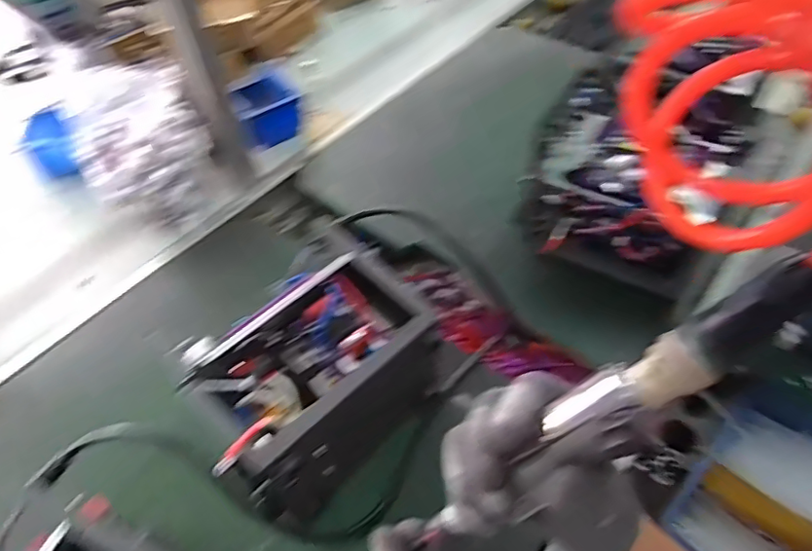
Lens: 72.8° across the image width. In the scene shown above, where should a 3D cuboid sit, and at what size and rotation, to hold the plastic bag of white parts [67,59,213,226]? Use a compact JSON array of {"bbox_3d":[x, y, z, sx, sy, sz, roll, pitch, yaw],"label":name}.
[{"bbox_3d":[-0.368,-0.173,0.779,0.162,0.182,0.145,-25,54,-16],"label":"plastic bag of white parts"}]

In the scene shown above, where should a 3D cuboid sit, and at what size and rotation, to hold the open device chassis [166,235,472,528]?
[{"bbox_3d":[-0.091,0.106,0.556,0.223,0.150,0.167,-38,58,-24],"label":"open device chassis"}]

